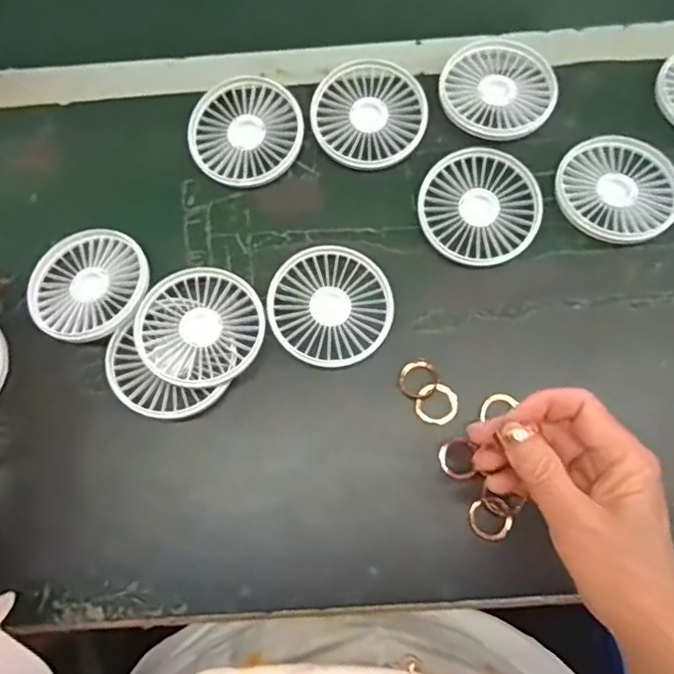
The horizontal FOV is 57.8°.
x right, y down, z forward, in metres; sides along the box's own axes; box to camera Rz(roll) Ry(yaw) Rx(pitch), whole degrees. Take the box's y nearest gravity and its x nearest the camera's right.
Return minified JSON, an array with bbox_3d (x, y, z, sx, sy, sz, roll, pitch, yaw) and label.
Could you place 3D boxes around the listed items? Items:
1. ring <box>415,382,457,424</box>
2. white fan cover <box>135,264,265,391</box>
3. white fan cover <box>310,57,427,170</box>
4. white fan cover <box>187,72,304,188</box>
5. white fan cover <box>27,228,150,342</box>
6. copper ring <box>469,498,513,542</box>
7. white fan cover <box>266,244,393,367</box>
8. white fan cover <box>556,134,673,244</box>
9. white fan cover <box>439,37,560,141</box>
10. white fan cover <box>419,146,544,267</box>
[{"bbox_3d":[0.069,0.047,0.423,0.028,0.006,0.027,0,74,1],"label":"ring"},{"bbox_3d":[-0.097,-0.007,0.432,0.084,0.012,0.088,-25,75,-5],"label":"white fan cover"},{"bbox_3d":[0.026,-0.175,0.478,0.086,0.013,0.086,30,77,9],"label":"white fan cover"},{"bbox_3d":[-0.070,-0.159,0.479,0.086,0.021,0.084,34,78,10],"label":"white fan cover"},{"bbox_3d":[-0.181,-0.038,0.445,0.086,0.020,0.085,-44,78,-10],"label":"white fan cover"},{"bbox_3d":[0.102,0.121,0.407,0.027,0.005,0.028,0,74,1],"label":"copper ring"},{"bbox_3d":[-0.004,-0.024,0.442,0.086,0.010,0.088,27,77,8],"label":"white fan cover"},{"bbox_3d":[0.210,-0.113,0.452,0.086,0.007,0.088,44,80,12],"label":"white fan cover"},{"bbox_3d":[0.127,-0.198,0.477,0.086,0.009,0.094,19,76,7],"label":"white fan cover"},{"bbox_3d":[0.107,-0.097,0.457,0.086,0.014,0.086,27,77,9],"label":"white fan cover"}]

